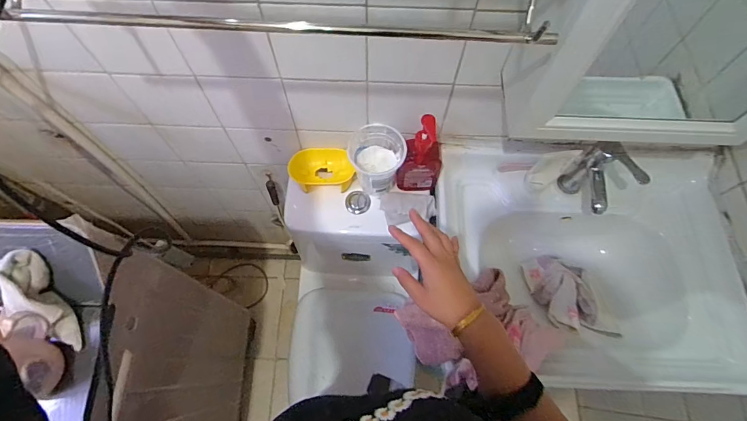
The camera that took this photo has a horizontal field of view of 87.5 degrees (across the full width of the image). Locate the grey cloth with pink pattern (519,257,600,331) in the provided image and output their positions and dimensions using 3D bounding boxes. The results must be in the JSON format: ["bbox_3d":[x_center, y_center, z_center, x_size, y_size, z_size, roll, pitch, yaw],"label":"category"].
[{"bbox_3d":[0.428,0.182,0.892,0.113,0.018,0.174,-25,54,9],"label":"grey cloth with pink pattern"}]

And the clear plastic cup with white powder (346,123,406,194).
[{"bbox_3d":[0.006,-0.103,0.843,0.113,0.145,0.093,9,68,1],"label":"clear plastic cup with white powder"}]

